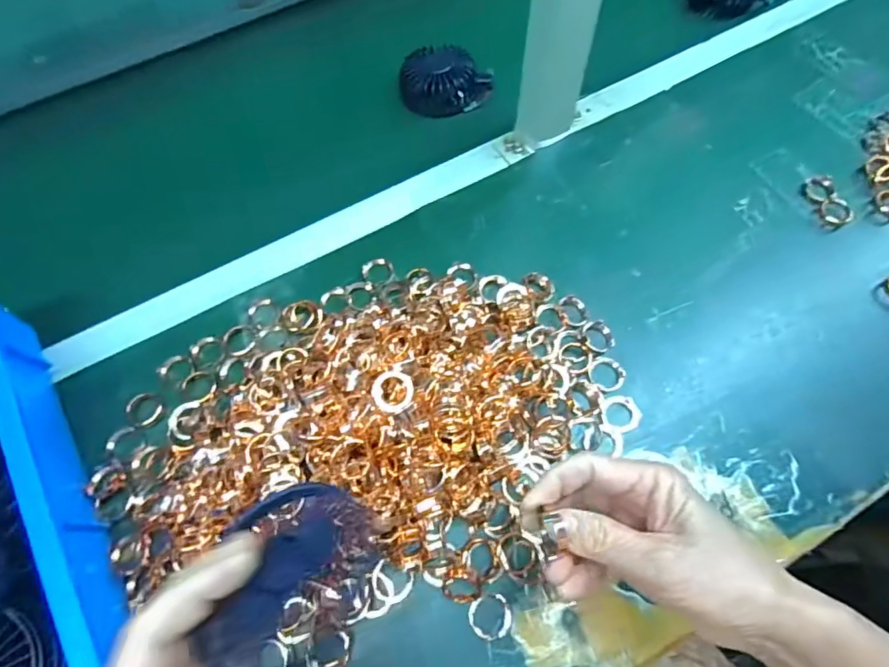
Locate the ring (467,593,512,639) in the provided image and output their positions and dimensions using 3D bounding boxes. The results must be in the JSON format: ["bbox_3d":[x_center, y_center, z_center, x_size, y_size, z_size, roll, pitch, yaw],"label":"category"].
[{"bbox_3d":[0.031,0.193,0.344,0.029,0.005,0.027,-2,71,6],"label":"ring"}]

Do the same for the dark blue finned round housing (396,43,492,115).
[{"bbox_3d":[-0.001,-0.285,0.560,0.098,0.043,0.070,-19,65,-7],"label":"dark blue finned round housing"}]

